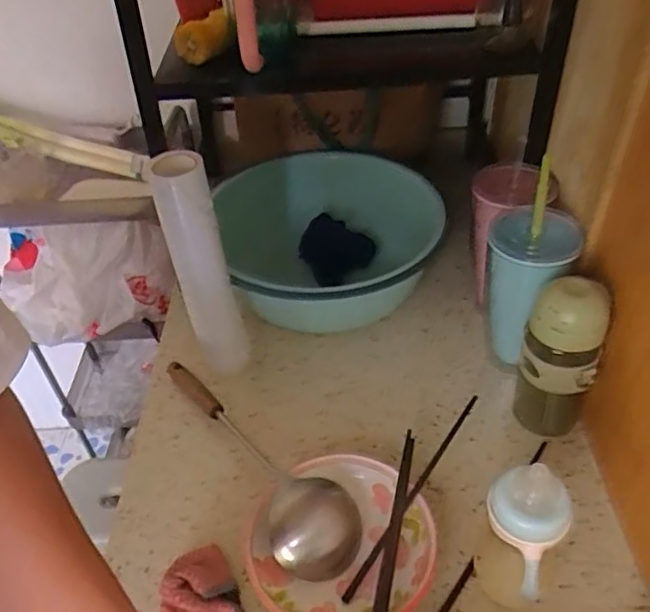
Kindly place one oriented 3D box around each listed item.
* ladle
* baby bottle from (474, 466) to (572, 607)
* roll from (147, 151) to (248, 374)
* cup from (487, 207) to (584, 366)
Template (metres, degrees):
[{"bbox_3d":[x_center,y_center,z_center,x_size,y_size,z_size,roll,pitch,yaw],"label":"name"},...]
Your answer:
[{"bbox_3d":[-0.079,0.155,0.695,0.096,0.059,0.339,-26,47,-21],"label":"ladle"},{"bbox_3d":[0.164,0.205,0.531,0.065,0.177,0.068,21,49,25],"label":"baby bottle"},{"bbox_3d":[-0.137,-0.027,0.712,0.060,0.304,0.045,-16,45,-12],"label":"roll"},{"bbox_3d":[0.231,-0.011,0.728,0.087,0.218,0.085,-3,43,3],"label":"cup"}]

